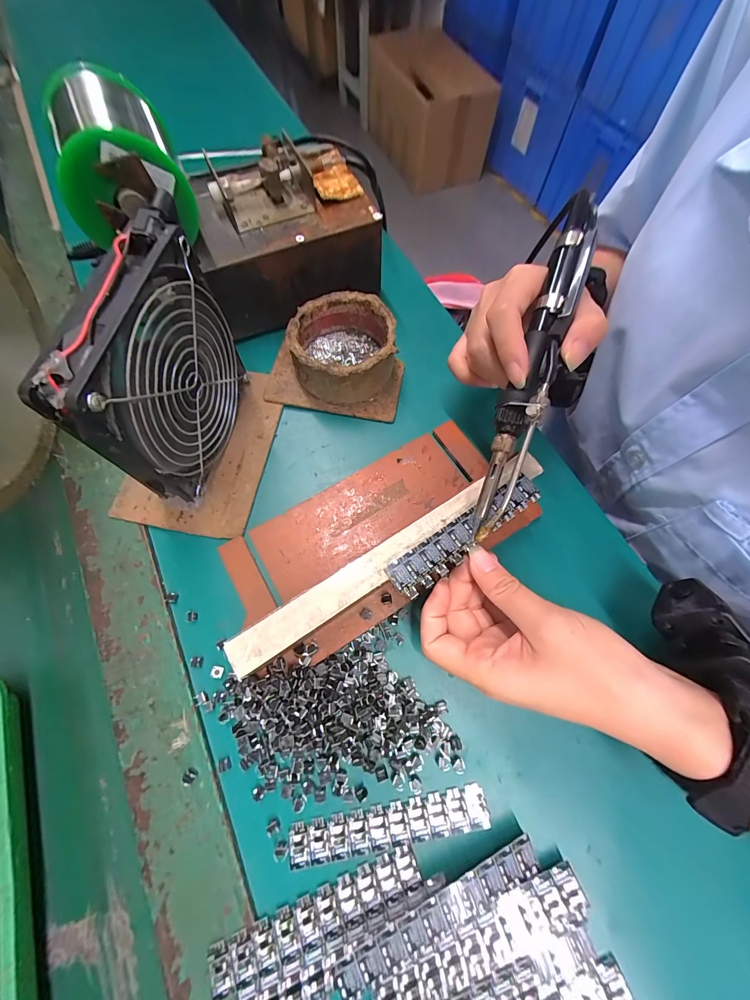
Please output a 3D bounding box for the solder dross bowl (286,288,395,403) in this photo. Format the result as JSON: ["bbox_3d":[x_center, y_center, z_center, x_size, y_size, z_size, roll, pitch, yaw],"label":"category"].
[{"bbox_3d":[-0.025,-0.123,0.283,0.080,0.043,0.081,0,70,0],"label":"solder dross bowl"}]

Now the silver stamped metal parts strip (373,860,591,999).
[{"bbox_3d":[0.052,0.216,0.171,0.110,0.011,0.021,-20,71,-7],"label":"silver stamped metal parts strip"}]

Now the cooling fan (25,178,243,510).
[{"bbox_3d":[-0.124,-0.071,0.216,0.027,0.128,0.124,12,71,5],"label":"cooling fan"}]

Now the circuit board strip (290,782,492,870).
[{"bbox_3d":[0.008,0.179,0.191,0.107,0.004,0.019,-10,70,-3],"label":"circuit board strip"}]

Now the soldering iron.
[{"bbox_3d":[0.091,-0.078,0.196,0.020,0.022,0.206,18,90,7],"label":"soldering iron"}]

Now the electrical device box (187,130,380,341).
[{"bbox_3d":[-0.080,-0.221,0.293,0.147,0.083,0.111,-25,72,-9],"label":"electrical device box"}]

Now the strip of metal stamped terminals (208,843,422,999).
[{"bbox_3d":[-0.029,0.211,0.176,0.107,0.006,0.018,-21,71,-7],"label":"strip of metal stamped terminals"}]

